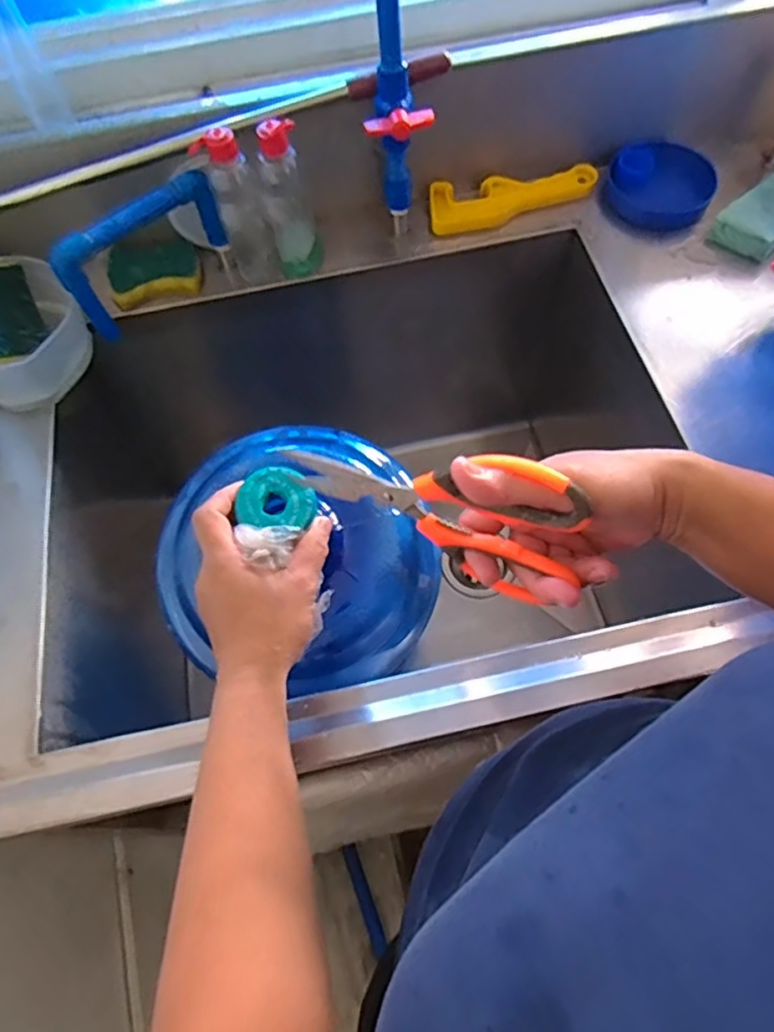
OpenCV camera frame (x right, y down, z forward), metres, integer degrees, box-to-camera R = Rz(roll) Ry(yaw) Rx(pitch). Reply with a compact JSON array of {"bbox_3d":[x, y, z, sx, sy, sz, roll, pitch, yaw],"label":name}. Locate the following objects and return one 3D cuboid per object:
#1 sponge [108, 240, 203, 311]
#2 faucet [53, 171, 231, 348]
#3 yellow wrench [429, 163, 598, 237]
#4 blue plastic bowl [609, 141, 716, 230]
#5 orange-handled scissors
[{"bbox_3d":[-0.261,-0.279,0.713,0.098,0.021,0.077,-14,63,-4],"label":"sponge"},{"bbox_3d":[-0.243,-0.264,0.641,0.170,0.106,0.023,-37,67,-15],"label":"faucet"},{"bbox_3d":[0.148,-0.371,0.739,0.200,0.028,0.061,-13,63,-3],"label":"yellow wrench"},{"bbox_3d":[0.322,-0.392,0.741,0.115,0.035,0.127,19,66,12],"label":"blue plastic bowl"},{"bbox_3d":[0.018,-0.007,0.381,0.187,0.106,0.028,18,65,25],"label":"orange-handled scissors"}]

